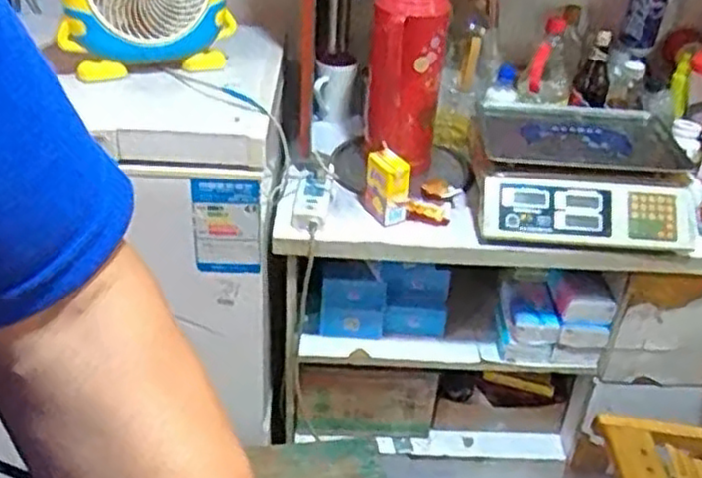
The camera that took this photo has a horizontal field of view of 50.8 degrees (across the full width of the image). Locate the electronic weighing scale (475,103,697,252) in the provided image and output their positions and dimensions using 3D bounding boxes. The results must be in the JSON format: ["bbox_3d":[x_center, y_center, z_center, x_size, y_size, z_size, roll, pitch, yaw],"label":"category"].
[{"bbox_3d":[0.388,-0.116,1.245,0.347,0.102,0.305,7,34,4],"label":"electronic weighing scale"}]

